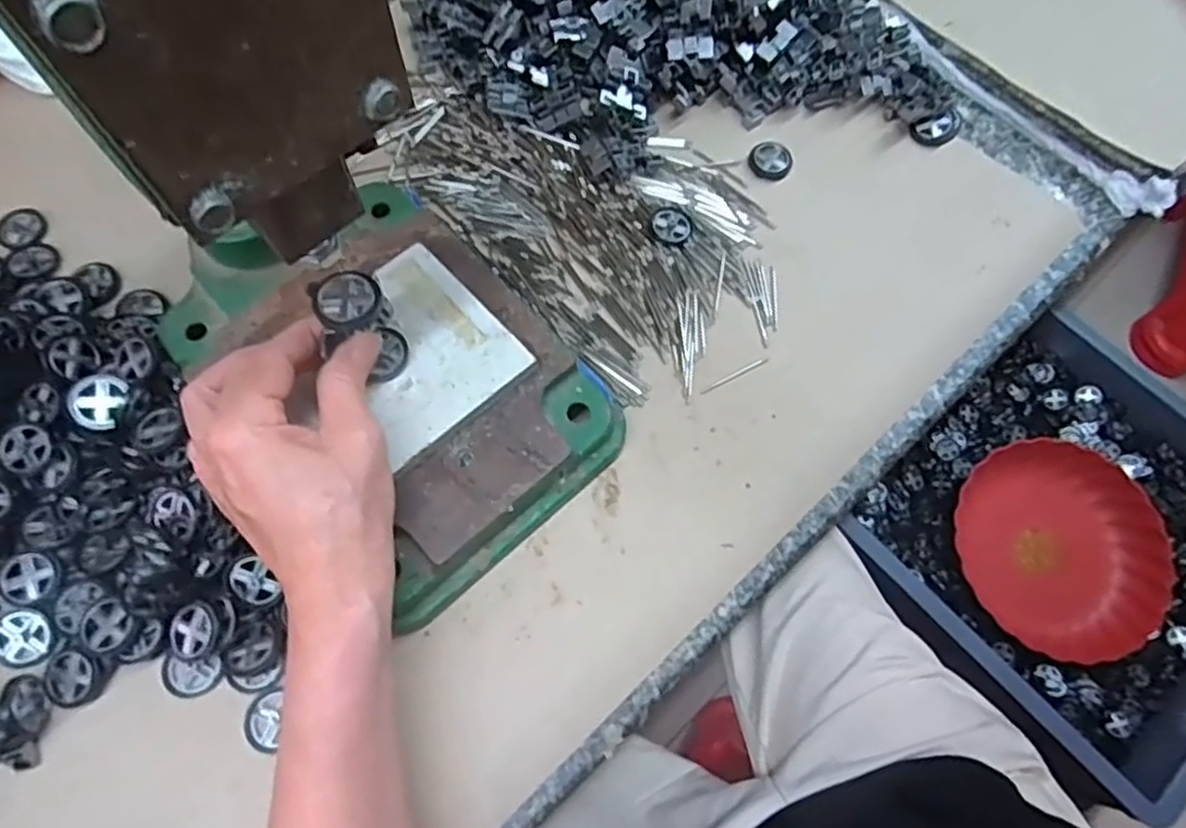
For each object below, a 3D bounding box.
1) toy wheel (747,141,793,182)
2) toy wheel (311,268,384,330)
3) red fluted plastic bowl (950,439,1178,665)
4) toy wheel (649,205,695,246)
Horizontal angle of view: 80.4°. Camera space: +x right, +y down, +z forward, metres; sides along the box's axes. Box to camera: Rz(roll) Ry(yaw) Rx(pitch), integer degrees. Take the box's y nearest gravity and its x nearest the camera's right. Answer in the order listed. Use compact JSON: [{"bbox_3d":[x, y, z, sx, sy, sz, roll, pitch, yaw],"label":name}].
[{"bbox_3d":[0.117,-0.166,0.460,0.028,0.008,0.026,1,68,-2],"label":"toy wheel"},{"bbox_3d":[-0.102,-0.048,0.292,0.027,0.008,0.023,-21,70,-10],"label":"toy wheel"},{"bbox_3d":[0.534,0.153,0.800,0.223,0.065,0.245,1,67,-2],"label":"red fluted plastic bowl"},{"bbox_3d":[0.049,-0.117,0.433,0.028,0.005,0.028,1,68,-2],"label":"toy wheel"}]

